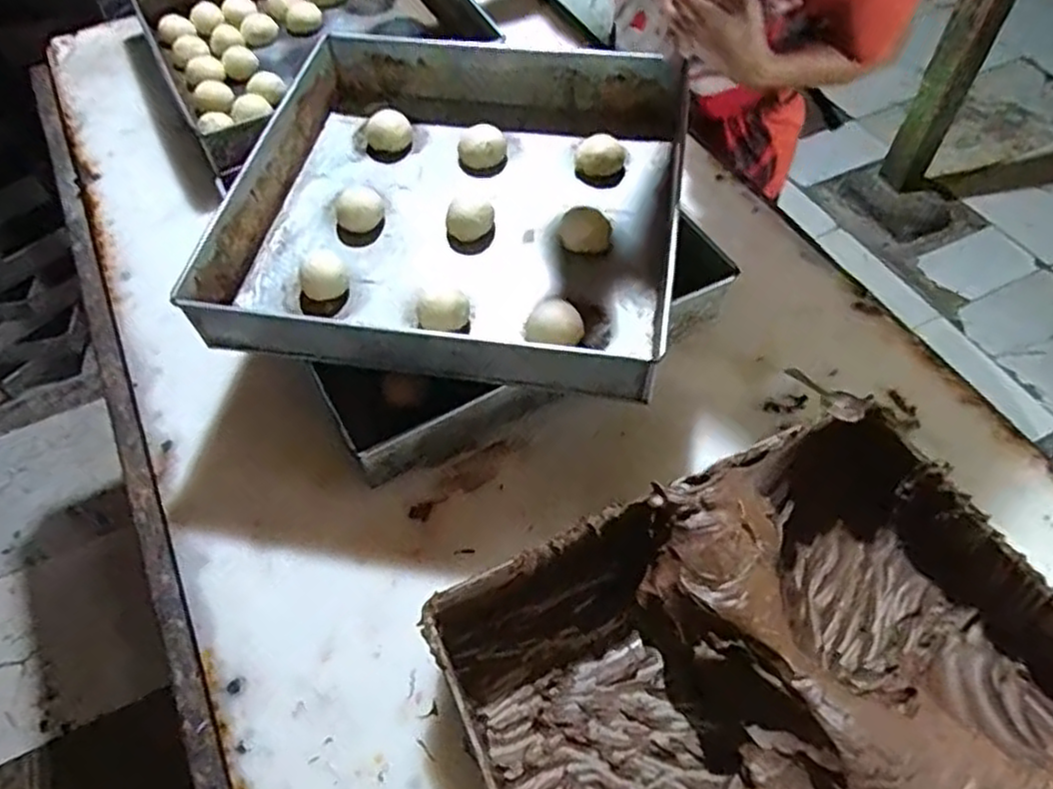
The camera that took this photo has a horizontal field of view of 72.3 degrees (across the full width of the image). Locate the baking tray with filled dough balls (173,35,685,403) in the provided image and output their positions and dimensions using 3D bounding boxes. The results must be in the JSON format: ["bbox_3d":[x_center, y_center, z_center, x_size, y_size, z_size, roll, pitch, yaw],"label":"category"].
[{"bbox_3d":[-0.070,-0.192,0.717,0.415,0.085,0.473,6,56,6],"label":"baking tray with filled dough balls"}]

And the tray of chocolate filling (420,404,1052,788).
[{"bbox_3d":[0.193,0.240,0.481,0.405,0.102,0.417,-21,58,-13],"label":"tray of chocolate filling"}]

